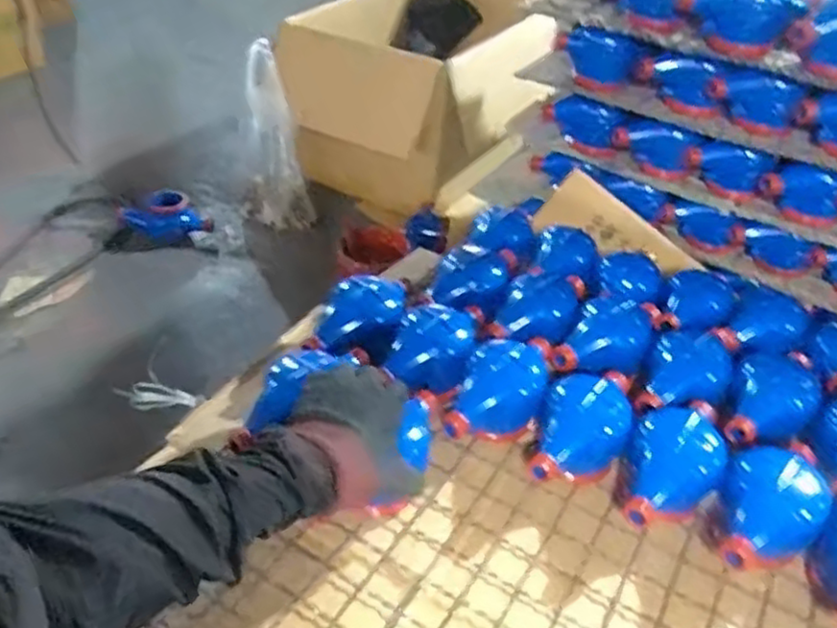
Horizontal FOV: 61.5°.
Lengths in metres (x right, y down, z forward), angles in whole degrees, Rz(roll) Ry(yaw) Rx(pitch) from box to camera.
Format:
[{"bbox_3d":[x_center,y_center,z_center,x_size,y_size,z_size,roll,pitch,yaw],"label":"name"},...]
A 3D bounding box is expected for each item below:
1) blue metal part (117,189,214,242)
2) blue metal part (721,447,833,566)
[{"bbox_3d":[-0.524,-0.204,1.458,0.189,0.080,0.099,-1,41,-6],"label":"blue metal part"},{"bbox_3d":[0.299,0.184,0.612,0.081,0.079,0.122,26,43,23],"label":"blue metal part"}]

